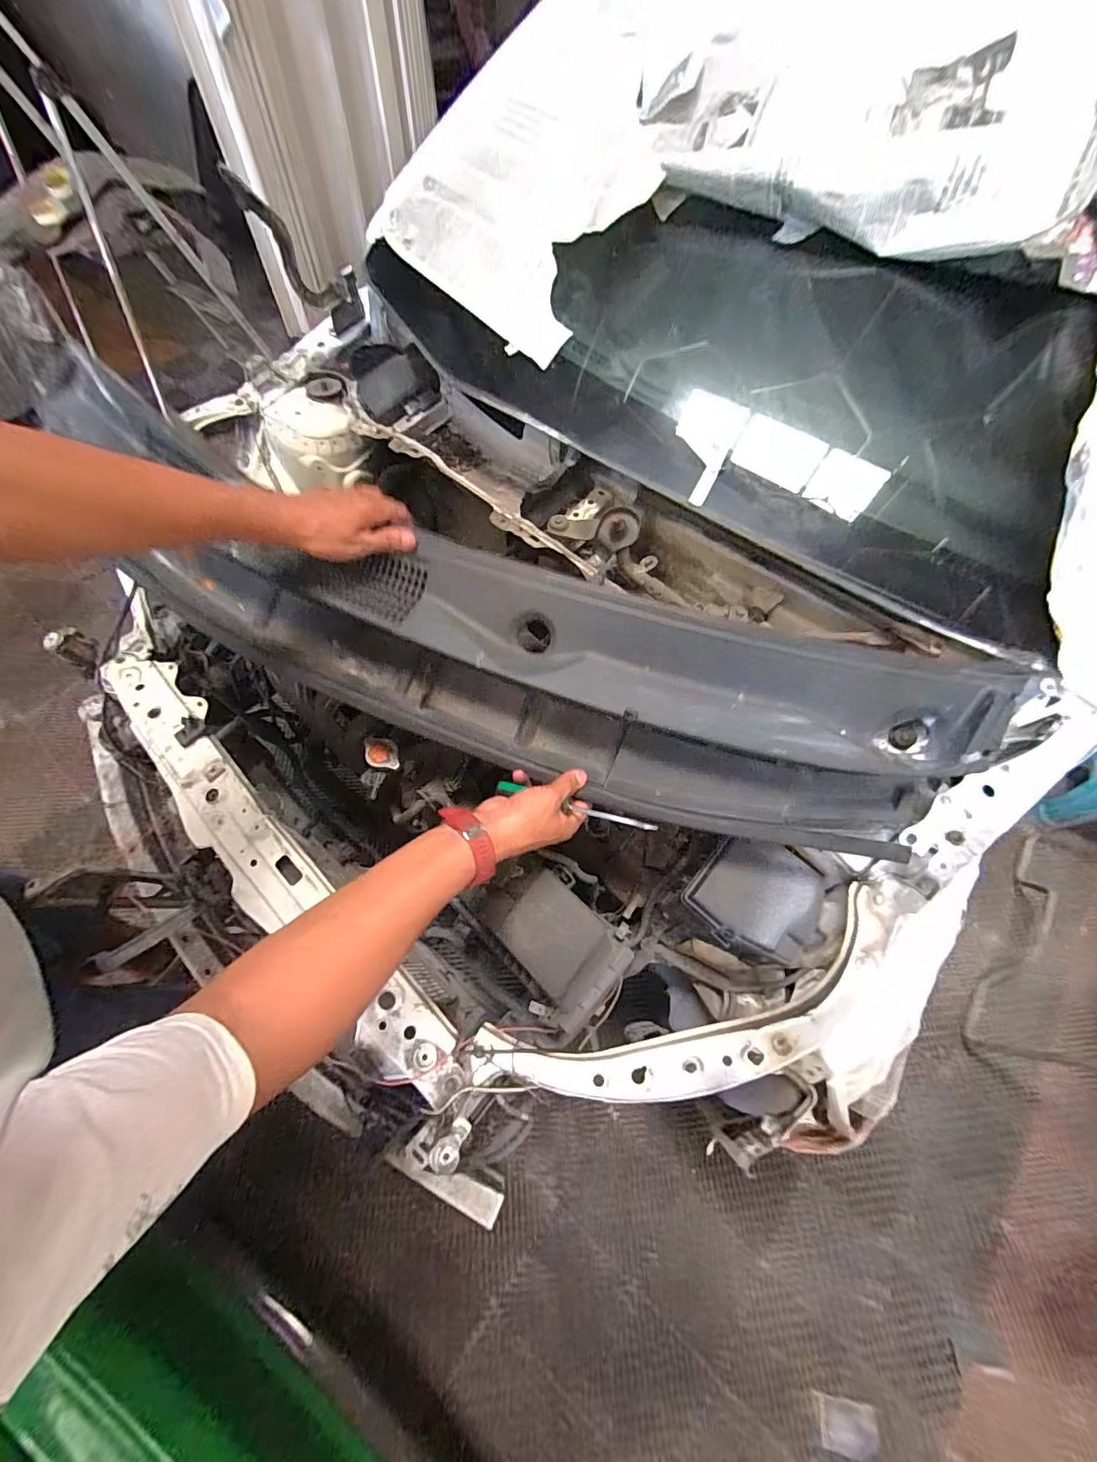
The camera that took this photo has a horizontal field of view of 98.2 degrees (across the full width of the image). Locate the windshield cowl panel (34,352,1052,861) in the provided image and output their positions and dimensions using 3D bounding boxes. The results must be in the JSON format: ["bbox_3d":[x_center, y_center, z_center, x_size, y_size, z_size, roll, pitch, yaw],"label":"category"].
[{"bbox_3d":[-0.093,-0.115,0.559,1.086,0.072,0.263,21,101,6],"label":"windshield cowl panel"}]

